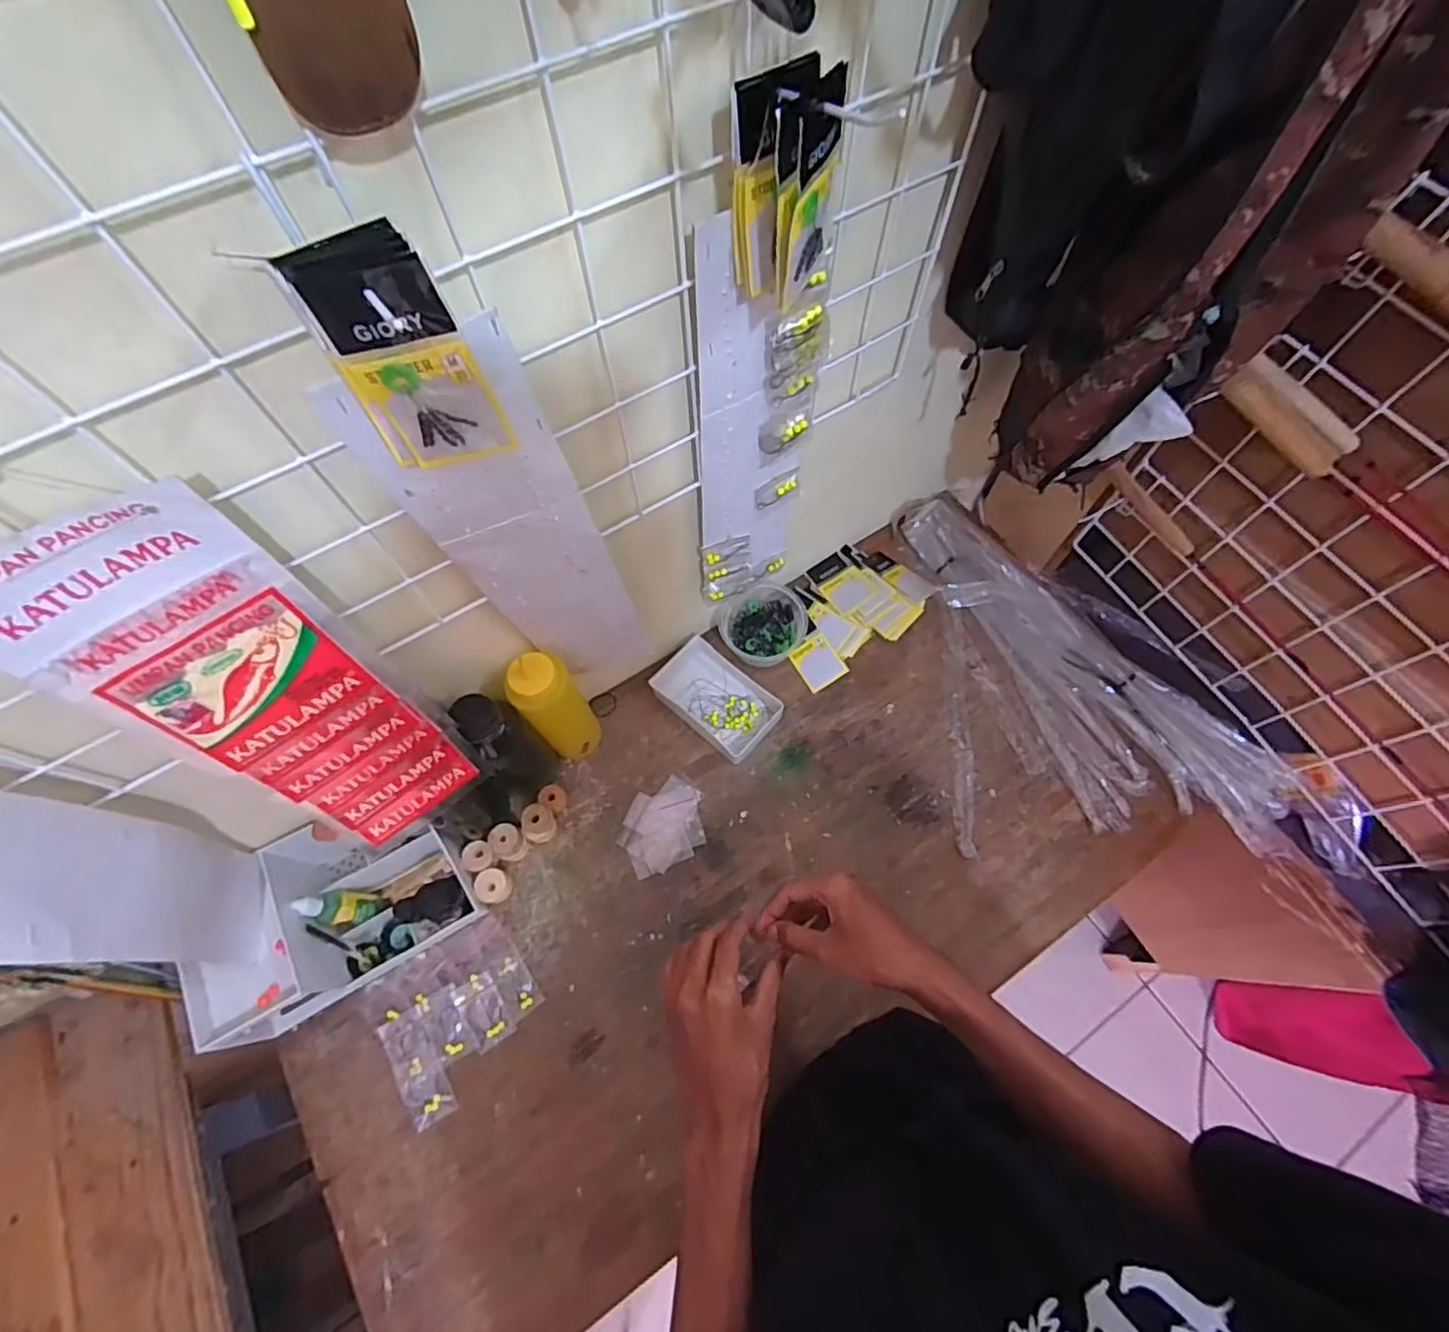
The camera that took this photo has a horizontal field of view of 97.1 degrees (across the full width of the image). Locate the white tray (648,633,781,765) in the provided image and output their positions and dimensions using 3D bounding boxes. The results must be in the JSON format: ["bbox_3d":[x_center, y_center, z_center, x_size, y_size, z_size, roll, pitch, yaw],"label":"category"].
[{"bbox_3d":[-0.010,0.038,0.759,0.143,0.026,0.088,39,72,16],"label":"white tray"}]

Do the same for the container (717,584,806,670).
[{"bbox_3d":[0.047,-0.050,0.776,0.099,0.043,0.094,0,66,1],"label":"container"}]

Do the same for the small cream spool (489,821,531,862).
[{"bbox_3d":[-0.231,0.190,0.686,0.034,0.038,0.034,0,66,1],"label":"small cream spool"}]

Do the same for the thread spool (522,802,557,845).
[{"bbox_3d":[-0.200,0.170,0.688,0.031,0.039,0.034,29,70,13],"label":"thread spool"}]

